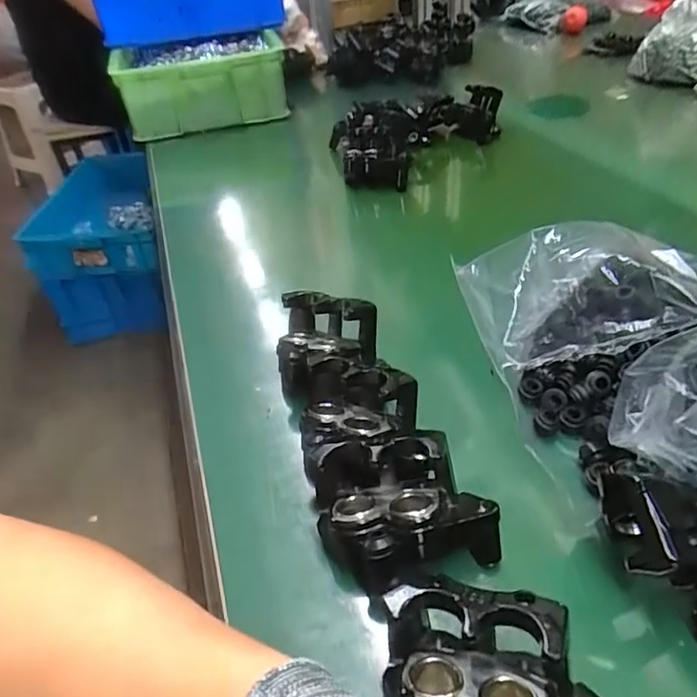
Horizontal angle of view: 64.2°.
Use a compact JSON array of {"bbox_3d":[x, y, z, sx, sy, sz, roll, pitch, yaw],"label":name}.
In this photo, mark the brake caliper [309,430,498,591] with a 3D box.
[{"bbox_3d":[0.031,0.090,0.325,0.094,0.058,0.086,-15,41,-10],"label":"brake caliper"}]

